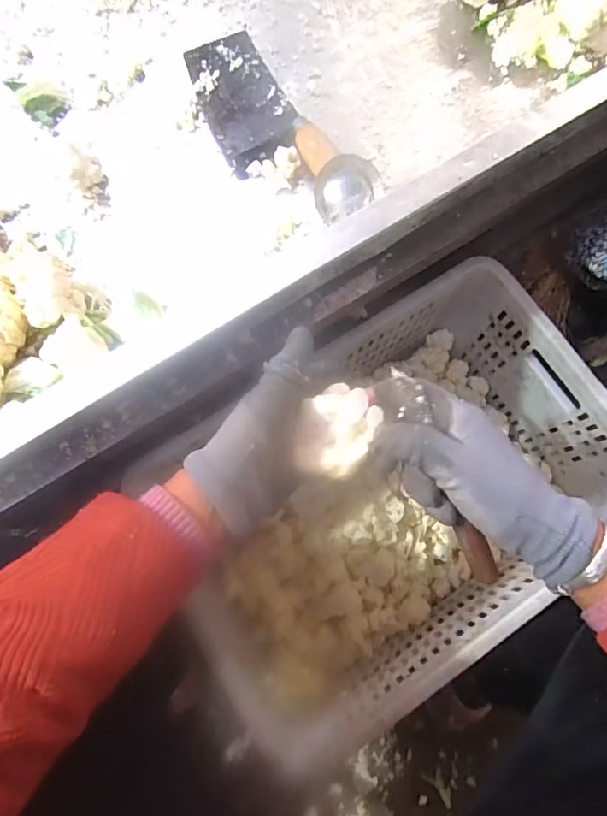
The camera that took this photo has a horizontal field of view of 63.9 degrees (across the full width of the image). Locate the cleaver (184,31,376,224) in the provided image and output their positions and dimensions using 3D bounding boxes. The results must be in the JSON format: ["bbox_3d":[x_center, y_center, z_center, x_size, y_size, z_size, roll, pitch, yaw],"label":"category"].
[{"bbox_3d":[-0.037,-0.291,0.492,0.095,0.040,0.281,-31,75,-8],"label":"cleaver"}]

